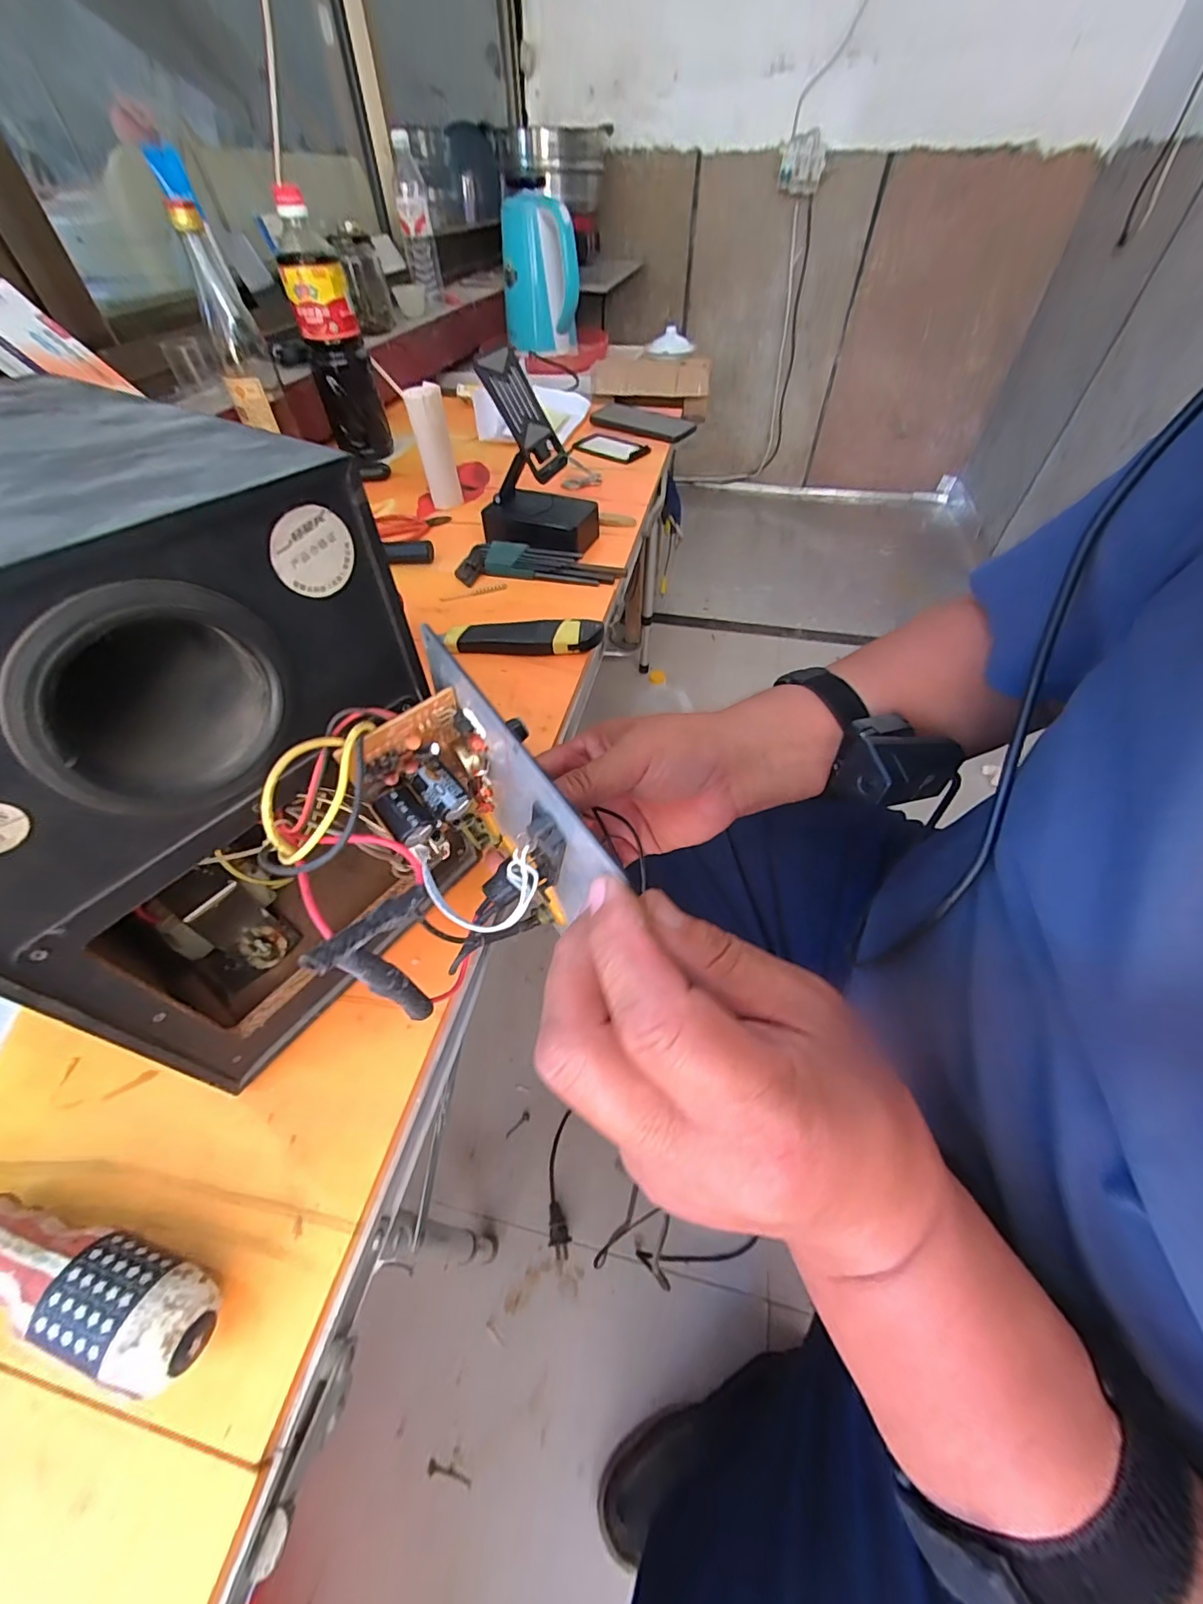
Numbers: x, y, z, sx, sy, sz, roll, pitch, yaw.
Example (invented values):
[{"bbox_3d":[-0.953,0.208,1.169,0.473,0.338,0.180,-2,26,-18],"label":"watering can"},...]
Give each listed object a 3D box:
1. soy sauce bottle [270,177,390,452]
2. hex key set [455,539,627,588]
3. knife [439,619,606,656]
[{"bbox_3d":[-0.361,-0.623,0.710,0.079,0.251,0.066,-10,51,-8],"label":"soy sauce bottle"},{"bbox_3d":[-0.067,-0.255,0.562,0.176,0.018,0.060,9,51,8],"label":"hex key set"},{"bbox_3d":[-0.071,-0.153,0.476,0.140,0.015,0.037,-4,51,-3],"label":"knife"}]

